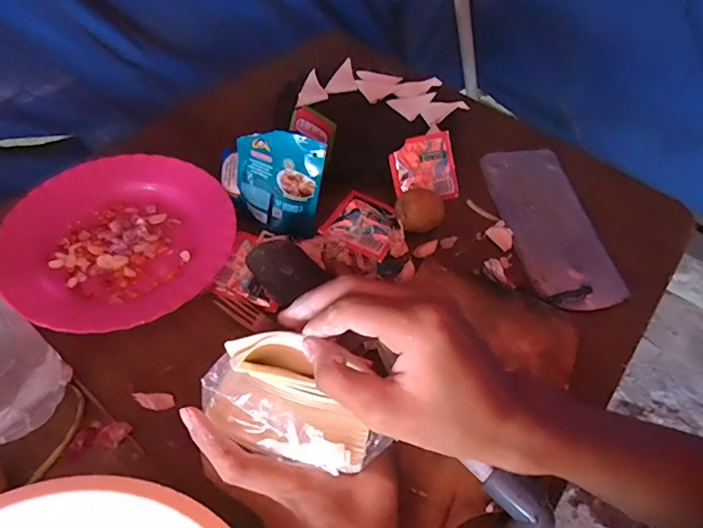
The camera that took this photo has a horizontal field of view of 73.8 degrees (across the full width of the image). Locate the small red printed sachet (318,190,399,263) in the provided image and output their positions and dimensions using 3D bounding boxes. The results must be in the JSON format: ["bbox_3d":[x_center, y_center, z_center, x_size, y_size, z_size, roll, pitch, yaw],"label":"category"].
[{"bbox_3d":[0.016,-0.046,0.521,0.077,0.006,0.074,29,57,16],"label":"small red printed sachet"}]

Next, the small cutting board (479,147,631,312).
[{"bbox_3d":[0.223,-0.051,0.535,0.100,0.014,0.232,-4,55,-9],"label":"small cutting board"}]

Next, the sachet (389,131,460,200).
[{"bbox_3d":[0.085,-0.109,0.546,0.074,0.010,0.078,-16,101,-13],"label":"sachet"}]

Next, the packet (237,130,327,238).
[{"bbox_3d":[-0.074,-0.084,0.471,0.091,0.108,0.019,25,34,13],"label":"packet"}]

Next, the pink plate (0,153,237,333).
[{"bbox_3d":[-0.229,-0.028,0.471,0.214,0.021,0.210,2,54,-3],"label":"pink plate"}]

